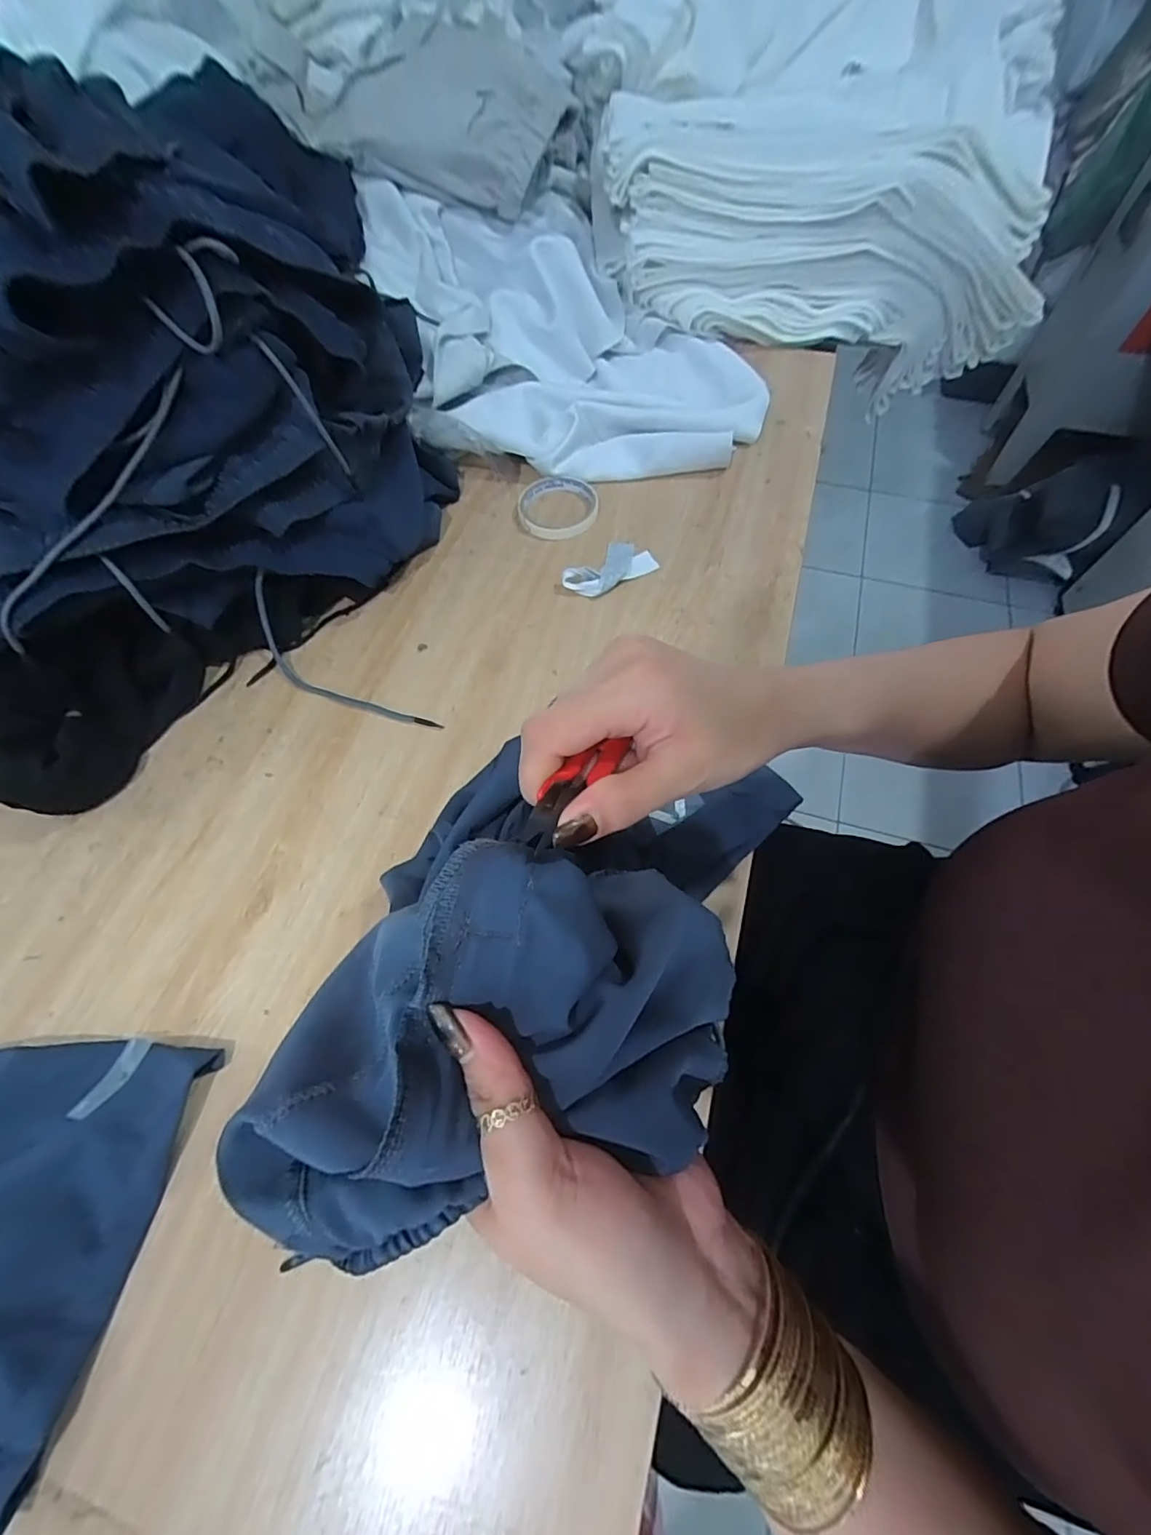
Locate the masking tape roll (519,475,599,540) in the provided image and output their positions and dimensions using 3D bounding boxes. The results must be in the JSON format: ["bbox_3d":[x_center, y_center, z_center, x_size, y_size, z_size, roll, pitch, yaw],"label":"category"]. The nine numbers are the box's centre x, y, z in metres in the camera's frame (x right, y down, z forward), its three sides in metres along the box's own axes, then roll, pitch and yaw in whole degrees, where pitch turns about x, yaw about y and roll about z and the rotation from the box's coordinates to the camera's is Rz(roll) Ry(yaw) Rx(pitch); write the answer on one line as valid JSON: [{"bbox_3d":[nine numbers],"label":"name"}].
[{"bbox_3d":[-0.019,-0.289,0.617,0.087,0.014,0.085,-1,63,1],"label":"masking tape roll"}]

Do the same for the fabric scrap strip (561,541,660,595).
[{"bbox_3d":[0.037,-0.204,0.567,0.057,0.020,0.093,38,70,19],"label":"fabric scrap strip"}]

